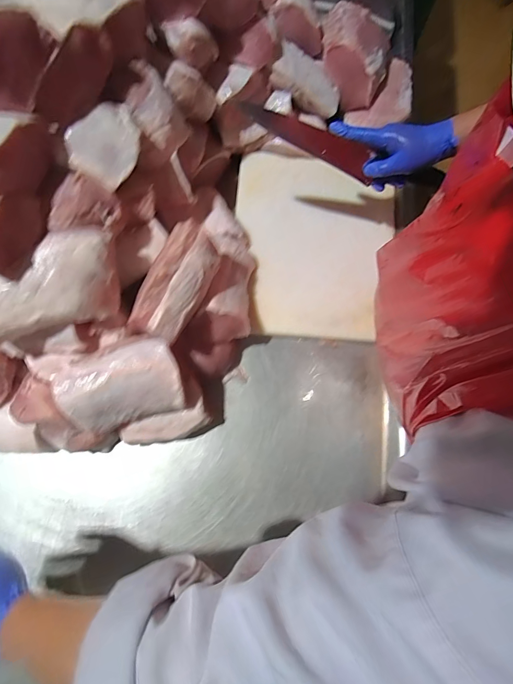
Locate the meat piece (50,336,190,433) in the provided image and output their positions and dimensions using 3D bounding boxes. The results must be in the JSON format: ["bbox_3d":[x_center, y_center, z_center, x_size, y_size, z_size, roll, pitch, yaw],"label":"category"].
[{"bbox_3d":[-0.196,0.065,0.524,0.170,0.056,0.110,-16,79,-4],"label":"meat piece"}]

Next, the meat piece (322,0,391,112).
[{"bbox_3d":[0.183,-0.536,0.681,0.130,0.081,0.147,11,79,1],"label":"meat piece"}]

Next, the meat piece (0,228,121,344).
[{"bbox_3d":[-0.283,-0.072,0.477,0.205,0.069,0.104,-17,80,-5],"label":"meat piece"}]

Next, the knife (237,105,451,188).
[{"bbox_3d":[0.132,-0.282,0.540,0.321,0.041,0.033,13,78,-14],"label":"knife"}]

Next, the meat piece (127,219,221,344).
[{"bbox_3d":[-0.111,-0.082,0.505,0.076,0.045,0.173,25,79,4],"label":"meat piece"}]

